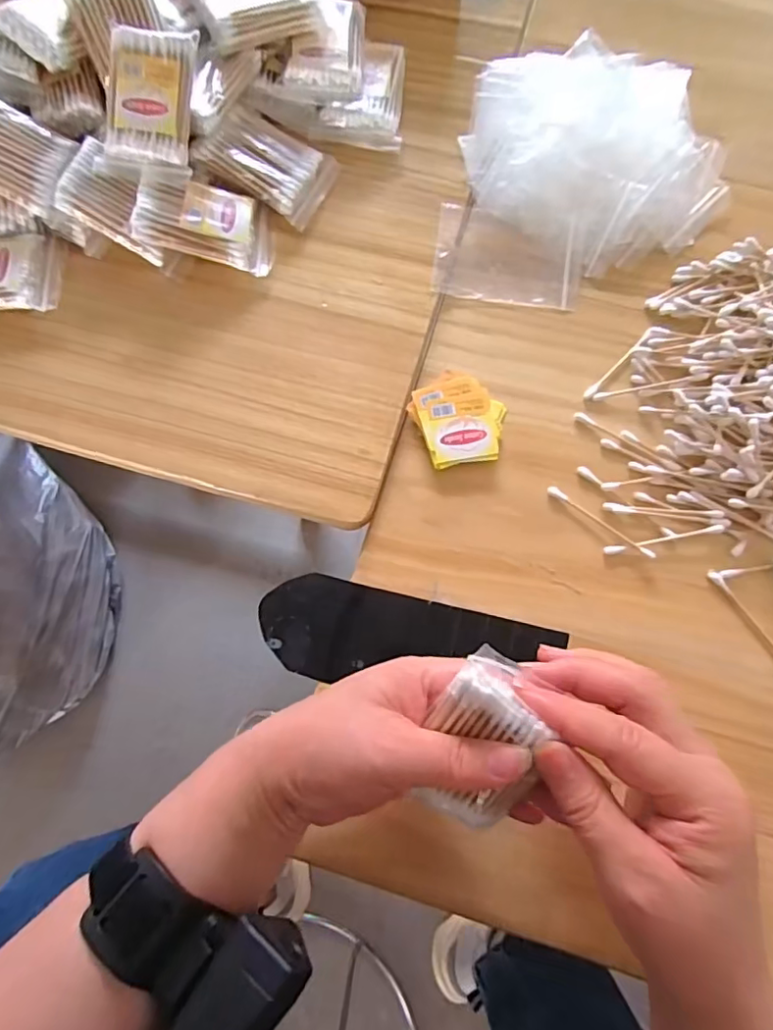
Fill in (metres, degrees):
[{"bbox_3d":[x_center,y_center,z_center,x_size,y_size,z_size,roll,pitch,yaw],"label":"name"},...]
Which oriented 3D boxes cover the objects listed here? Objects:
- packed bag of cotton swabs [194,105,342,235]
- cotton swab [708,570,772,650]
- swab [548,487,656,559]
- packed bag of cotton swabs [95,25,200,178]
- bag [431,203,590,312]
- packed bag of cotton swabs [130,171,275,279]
[{"bbox_3d":[-0.080,-0.248,0.391,0.084,0.015,0.062,32,77,-8],"label":"packed bag of cotton swabs"},{"bbox_3d":[0.217,0.064,0.328,0.007,0.004,0.075,-34,78,-9],"label":"cotton swab"},{"bbox_3d":[0.131,0.004,0.342,0.073,0.007,0.006,36,78,8],"label":"swab"},{"bbox_3d":[-0.153,-0.263,0.356,0.057,0.013,0.081,9,102,3],"label":"packed bag of cotton swabs"},{"bbox_3d":[0.086,-0.180,0.390,0.100,0.009,0.068,8,82,3],"label":"bag"},{"bbox_3d":[-0.120,-0.196,0.373,0.087,0.011,0.055,7,74,-22],"label":"packed bag of cotton swabs"}]

